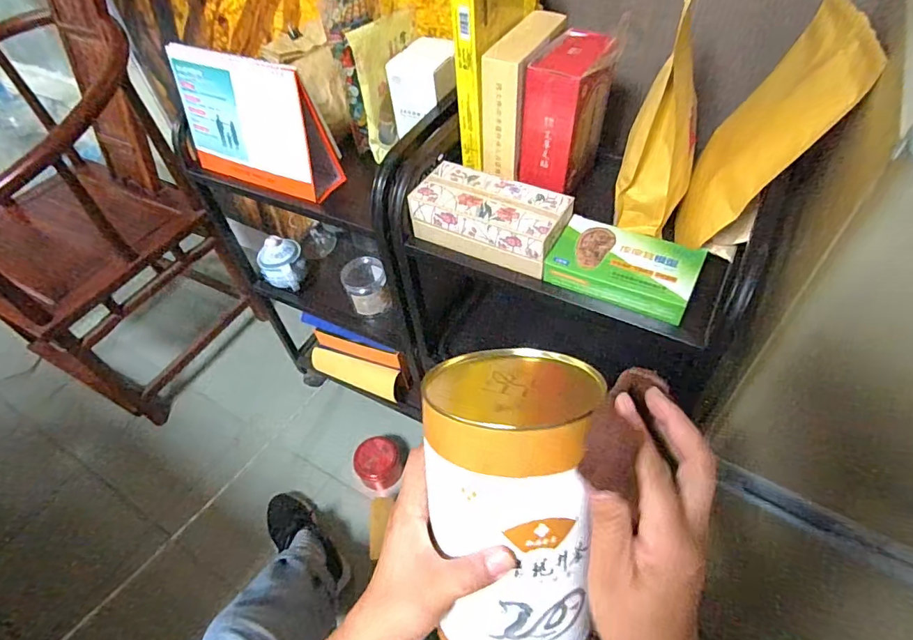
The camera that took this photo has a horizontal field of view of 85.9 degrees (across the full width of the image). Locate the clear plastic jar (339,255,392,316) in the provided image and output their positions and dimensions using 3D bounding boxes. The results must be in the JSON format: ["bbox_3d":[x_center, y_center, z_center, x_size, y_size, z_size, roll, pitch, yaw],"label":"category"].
[{"bbox_3d":[-0.180,-0.069,0.985,0.082,0.096,0.080,-3,50,3],"label":"clear plastic jar"}]

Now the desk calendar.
[{"bbox_3d":[-0.322,-0.302,0.759,0.261,0.187,0.069,17,54,19],"label":"desk calendar"}]

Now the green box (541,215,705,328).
[{"bbox_3d":[0.203,-0.068,0.597,0.165,0.037,0.104,23,56,23],"label":"green box"}]

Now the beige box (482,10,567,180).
[{"bbox_3d":[0.094,-0.309,0.680,0.056,0.168,0.142,26,57,24],"label":"beige box"}]

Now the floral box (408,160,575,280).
[{"bbox_3d":[0.044,-0.136,0.654,0.197,0.068,0.096,22,56,22],"label":"floral box"}]

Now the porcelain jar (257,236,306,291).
[{"bbox_3d":[-0.365,-0.111,1.039,0.089,0.091,0.105,-27,53,-16],"label":"porcelain jar"}]

